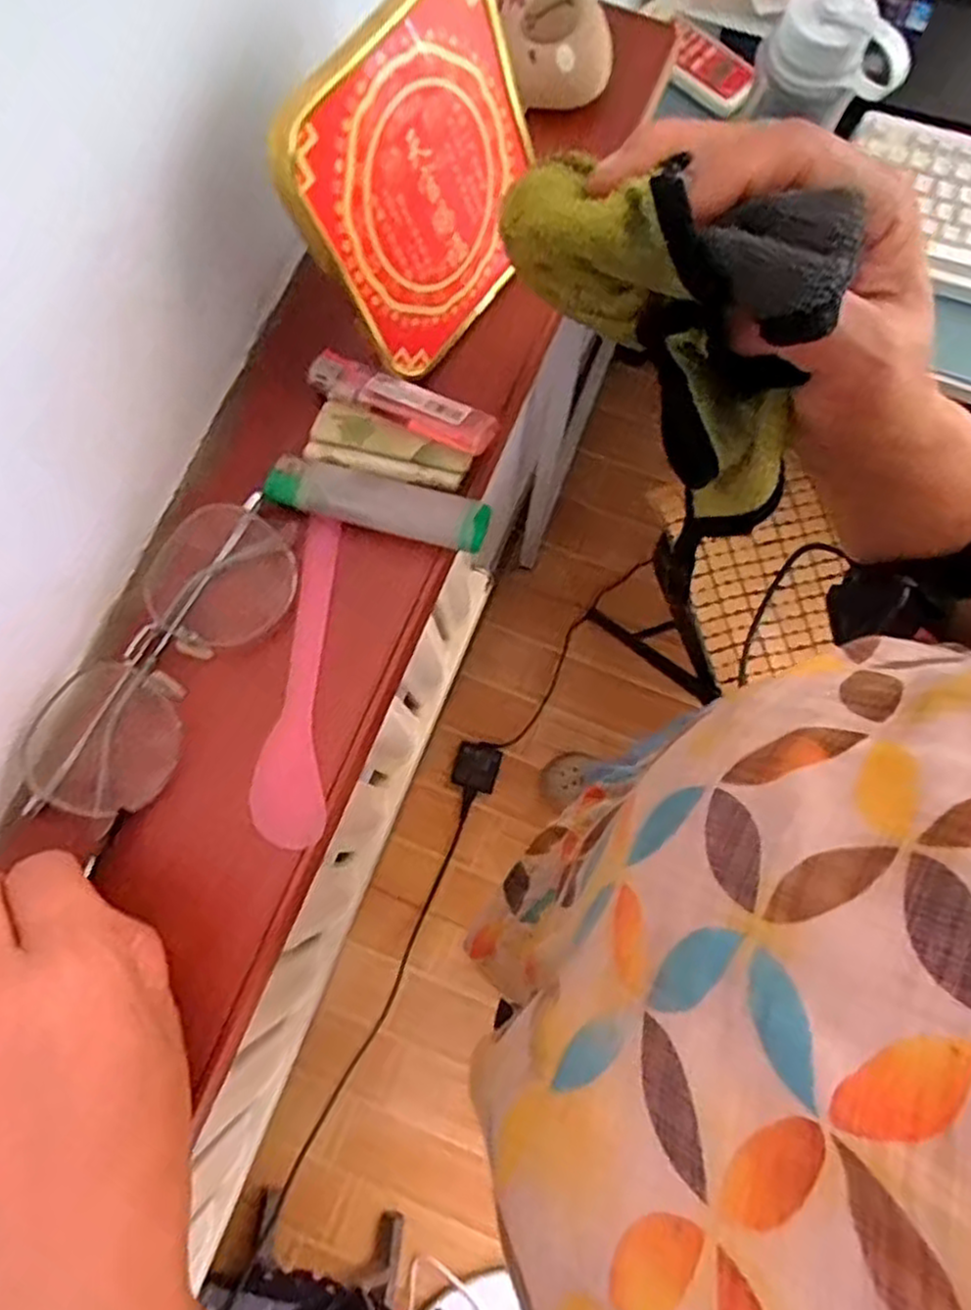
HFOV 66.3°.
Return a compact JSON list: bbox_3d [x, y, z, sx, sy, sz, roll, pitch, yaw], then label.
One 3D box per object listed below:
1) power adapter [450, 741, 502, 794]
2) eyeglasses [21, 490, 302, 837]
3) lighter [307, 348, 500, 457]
[{"bbox_3d":[-0.016,0.198,1.328,0.079,0.021,0.081,17,78,4],"label":"power adapter"},{"bbox_3d":[-0.116,0.000,0.273,0.047,0.015,0.128,32,79,7],"label":"eyeglasses"},{"bbox_3d":[-0.033,-0.100,0.292,0.078,0.009,0.018,26,79,6],"label":"lighter"}]

